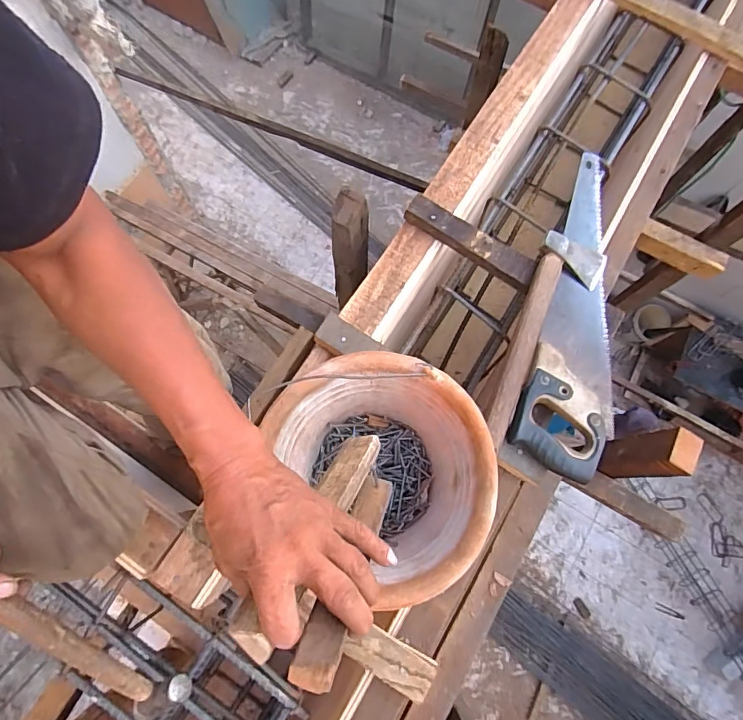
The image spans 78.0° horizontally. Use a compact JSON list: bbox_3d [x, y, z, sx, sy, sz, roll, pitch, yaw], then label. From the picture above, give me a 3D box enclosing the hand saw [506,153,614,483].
[{"bbox_3d":[0.302,-0.083,0.646,0.140,0.032,0.492,20,74,5],"label":"hand saw"}]

